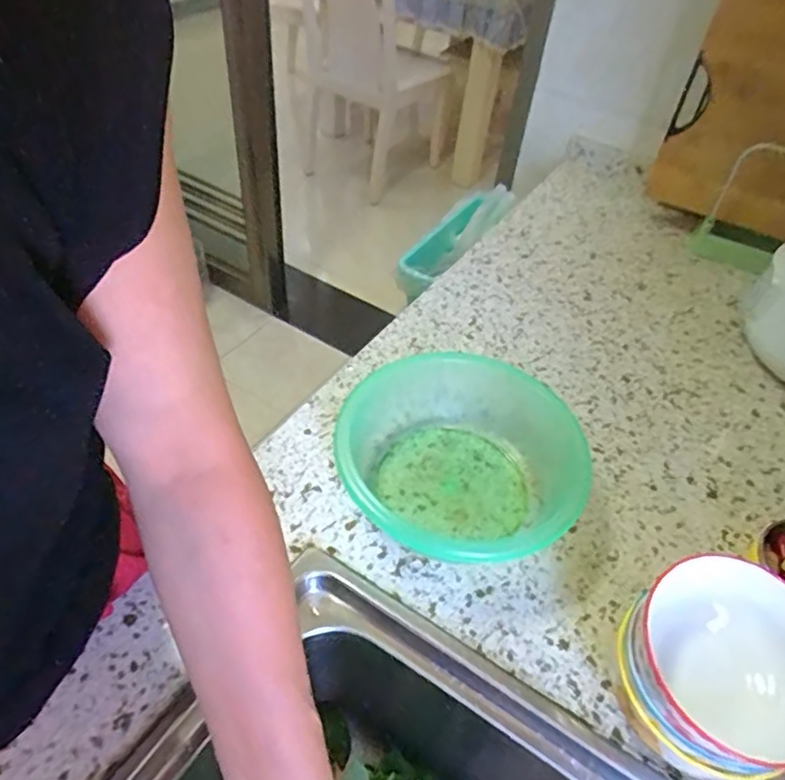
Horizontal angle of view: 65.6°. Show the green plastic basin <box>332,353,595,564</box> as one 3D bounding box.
[{"bbox_3d":[0.058,0.048,0.594,0.232,0.070,0.267,1,47,-5],"label":"green plastic basin"}]

